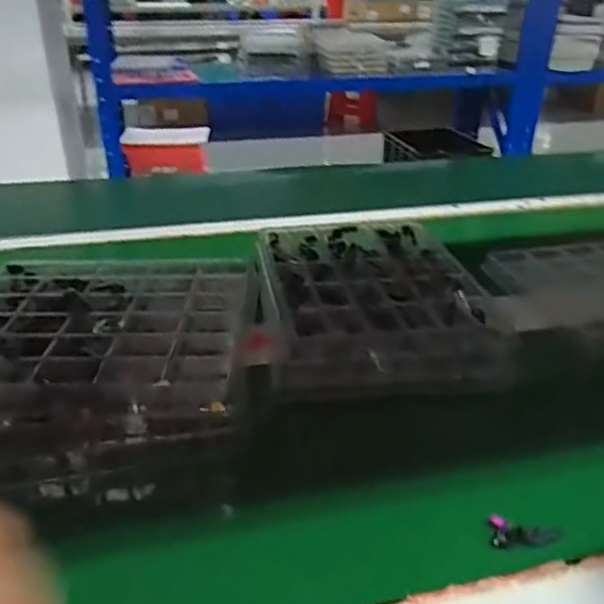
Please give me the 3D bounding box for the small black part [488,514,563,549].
[{"bbox_3d":[0.169,0.175,0.451,0.052,0.009,0.020,4,30,6],"label":"small black part"}]

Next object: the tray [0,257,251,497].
[{"bbox_3d":[-0.201,0.061,0.606,0.291,0.093,0.288,1,29,0],"label":"tray"}]

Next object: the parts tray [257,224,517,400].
[{"bbox_3d":[0.081,-0.007,0.710,0.246,0.064,0.289,-2,30,-5],"label":"parts tray"}]

